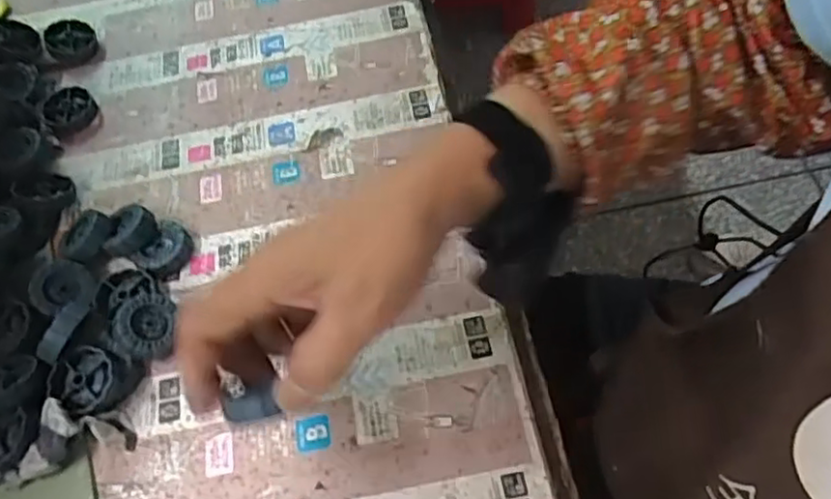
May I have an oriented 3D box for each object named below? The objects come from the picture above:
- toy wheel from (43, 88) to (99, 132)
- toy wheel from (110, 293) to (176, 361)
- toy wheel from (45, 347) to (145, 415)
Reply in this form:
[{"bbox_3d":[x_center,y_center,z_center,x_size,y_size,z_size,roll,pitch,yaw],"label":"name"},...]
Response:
[{"bbox_3d":[-0.270,-0.109,0.513,0.036,0.014,0.036,-2,61,3],"label":"toy wheel"},{"bbox_3d":[-0.169,0.048,0.407,0.035,0.025,0.039,20,61,-34],"label":"toy wheel"},{"bbox_3d":[-0.194,0.079,0.397,0.041,0.025,0.041,-2,61,3],"label":"toy wheel"}]

